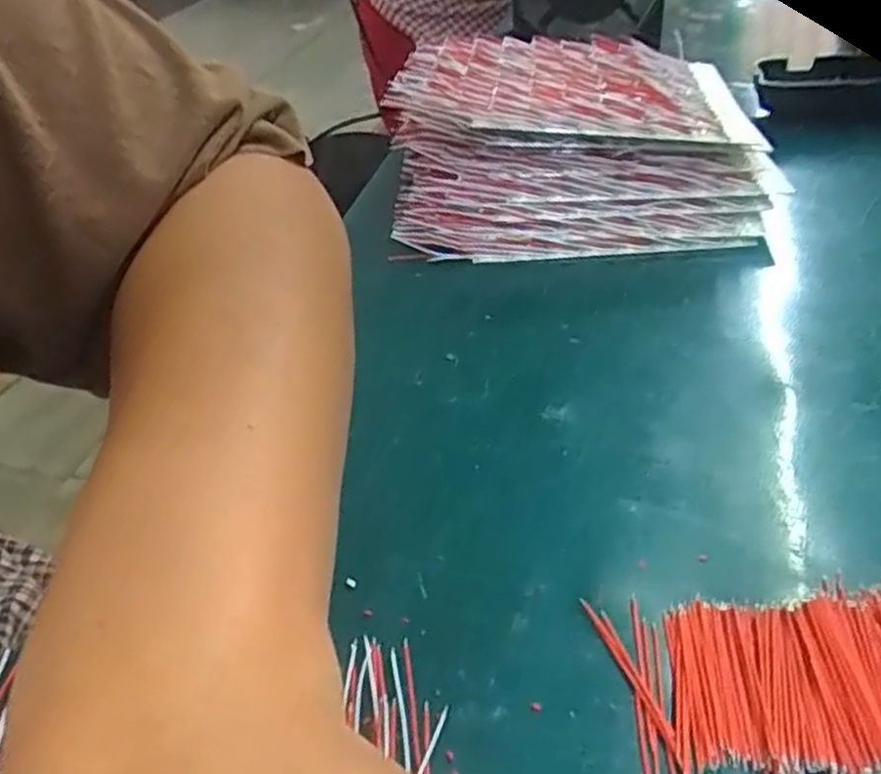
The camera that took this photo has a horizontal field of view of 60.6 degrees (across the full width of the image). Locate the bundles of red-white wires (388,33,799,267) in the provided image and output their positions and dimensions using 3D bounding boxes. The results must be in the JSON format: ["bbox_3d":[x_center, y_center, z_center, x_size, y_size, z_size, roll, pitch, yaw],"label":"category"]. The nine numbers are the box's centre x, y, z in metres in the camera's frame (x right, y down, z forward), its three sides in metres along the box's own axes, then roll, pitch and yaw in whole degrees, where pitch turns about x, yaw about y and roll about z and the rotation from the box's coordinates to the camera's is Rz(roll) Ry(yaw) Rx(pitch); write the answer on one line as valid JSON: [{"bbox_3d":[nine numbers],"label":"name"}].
[{"bbox_3d":[0.072,-0.135,0.410,0.194,0.071,0.133,-2,39,5],"label":"bundles of red-white wires"}]

